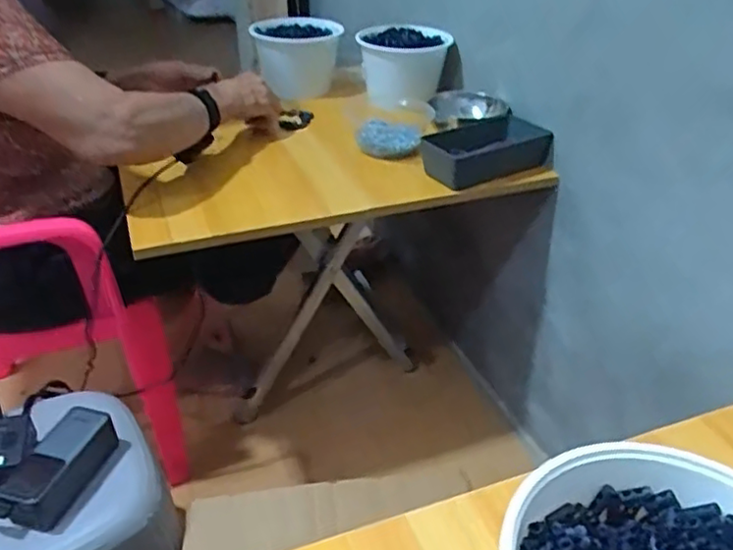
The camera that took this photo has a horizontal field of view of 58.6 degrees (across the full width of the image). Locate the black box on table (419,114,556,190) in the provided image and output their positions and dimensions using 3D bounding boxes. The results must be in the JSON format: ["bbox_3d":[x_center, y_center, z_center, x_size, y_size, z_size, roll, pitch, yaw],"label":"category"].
[{"bbox_3d":[0.168,-0.181,0.956,0.177,0.054,0.108,-16,38,-22],"label":"black box on table"}]

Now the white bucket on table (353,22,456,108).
[{"bbox_3d":[0.066,-0.367,1.164,0.157,0.121,0.159,0,34,0],"label":"white bucket on table"}]

